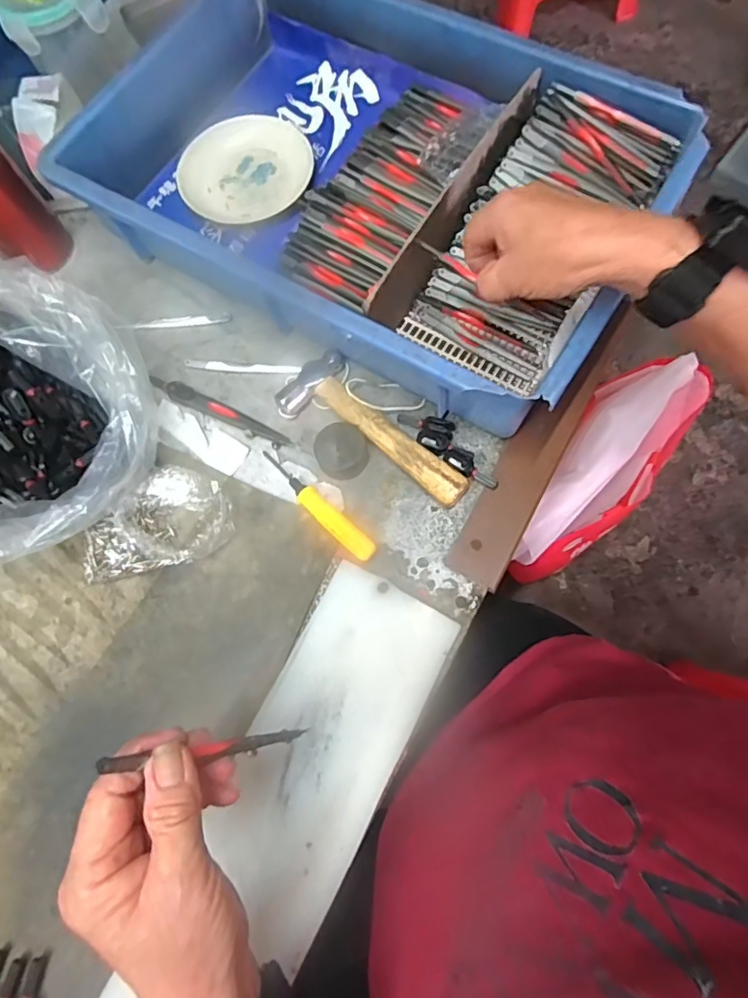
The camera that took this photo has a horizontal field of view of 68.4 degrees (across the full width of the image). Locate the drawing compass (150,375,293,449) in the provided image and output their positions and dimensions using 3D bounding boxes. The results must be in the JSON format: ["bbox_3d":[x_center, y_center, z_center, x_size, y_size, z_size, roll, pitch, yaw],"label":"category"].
[{"bbox_3d":[-0.121,-0.068,0.431,0.120,0.010,0.016,27,76,9],"label":"drawing compass"}]

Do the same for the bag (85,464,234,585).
[{"bbox_3d":[-0.158,0.019,0.396,0.105,0.031,0.069,-29,75,-7],"label":"bag"}]

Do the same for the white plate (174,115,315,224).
[{"bbox_3d":[-0.115,-0.297,0.493,0.119,0.011,0.107,7,74,4],"label":"white plate"}]

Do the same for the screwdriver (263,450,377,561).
[{"bbox_3d":[-0.042,0.003,0.400,0.113,0.010,0.017,42,79,12],"label":"screwdriver"}]

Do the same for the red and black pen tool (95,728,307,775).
[{"bbox_3d":[-0.077,0.119,0.262,0.005,0.105,0.009,-18,67,42],"label":"red and black pen tool"}]

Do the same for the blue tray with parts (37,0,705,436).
[{"bbox_3d":[-0.001,-0.257,0.439,0.419,0.088,0.290,31,77,10],"label":"blue tray with parts"}]

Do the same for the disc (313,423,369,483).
[{"bbox_3d":[-0.024,-0.034,0.408,0.038,0.017,0.040,-5,74,0],"label":"disc"}]

